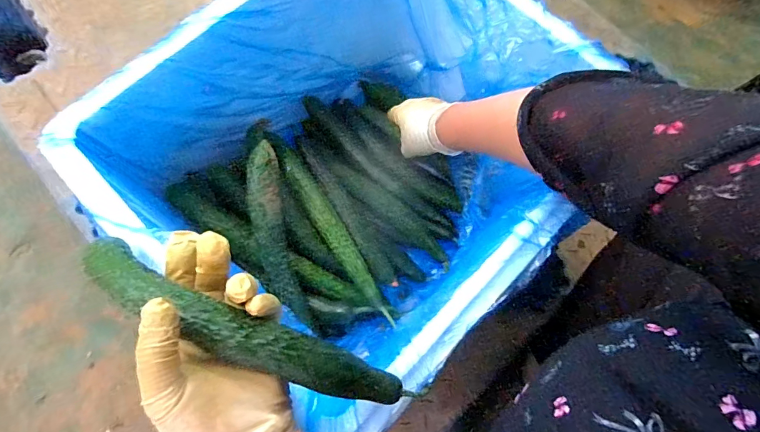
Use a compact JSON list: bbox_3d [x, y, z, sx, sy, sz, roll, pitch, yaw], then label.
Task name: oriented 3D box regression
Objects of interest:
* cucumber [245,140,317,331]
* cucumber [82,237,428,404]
[{"bbox_3d":[-0.123,0.025,0.466,0.043,0.030,0.215,-13,92,-5],"label":"cucumber"},{"bbox_3d":[-0.090,0.079,0.271,0.248,0.052,0.031,26,75,-4],"label":"cucumber"}]

